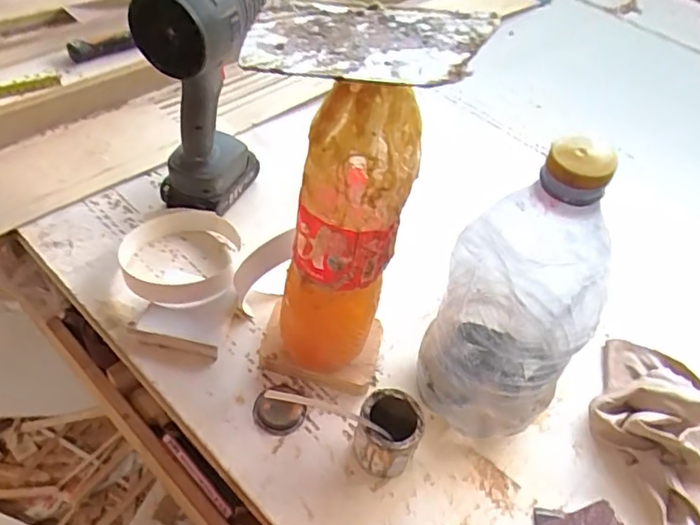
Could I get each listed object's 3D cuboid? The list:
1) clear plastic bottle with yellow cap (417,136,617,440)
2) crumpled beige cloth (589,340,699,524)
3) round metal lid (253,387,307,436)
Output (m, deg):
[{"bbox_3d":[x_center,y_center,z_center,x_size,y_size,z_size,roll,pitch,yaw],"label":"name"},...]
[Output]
[{"bbox_3d":[0.131,0.026,0.455,0.109,0.293,0.104,23,48,10],"label":"clear plastic bottle with yellow cap"},{"bbox_3d":[0.286,0.155,0.527,0.118,0.036,0.224,21,48,8],"label":"crumpled beige cloth"},{"bbox_3d":[-0.062,0.130,0.520,0.045,0.008,0.046,5,47,-6],"label":"round metal lid"}]

